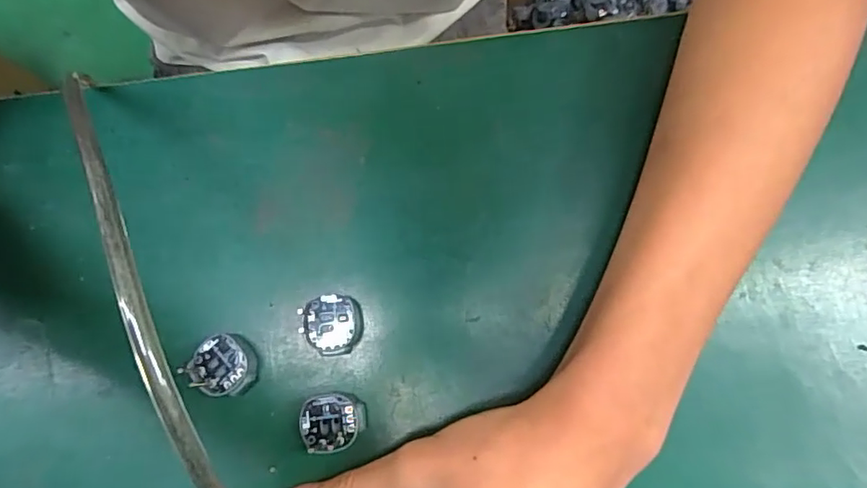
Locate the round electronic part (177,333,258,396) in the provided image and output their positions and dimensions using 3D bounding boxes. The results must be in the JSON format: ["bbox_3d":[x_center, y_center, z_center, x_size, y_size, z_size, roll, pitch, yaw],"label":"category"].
[{"bbox_3d":[-0.096,0.056,0.251,0.028,0.011,0.028,0,78,1],"label":"round electronic part"}]

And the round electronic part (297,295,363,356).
[{"bbox_3d":[-0.048,0.038,0.255,0.028,0.010,0.027,0,78,1],"label":"round electronic part"}]

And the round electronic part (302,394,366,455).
[{"bbox_3d":[-0.045,0.081,0.246,0.028,0.011,0.024,-5,78,0],"label":"round electronic part"}]

